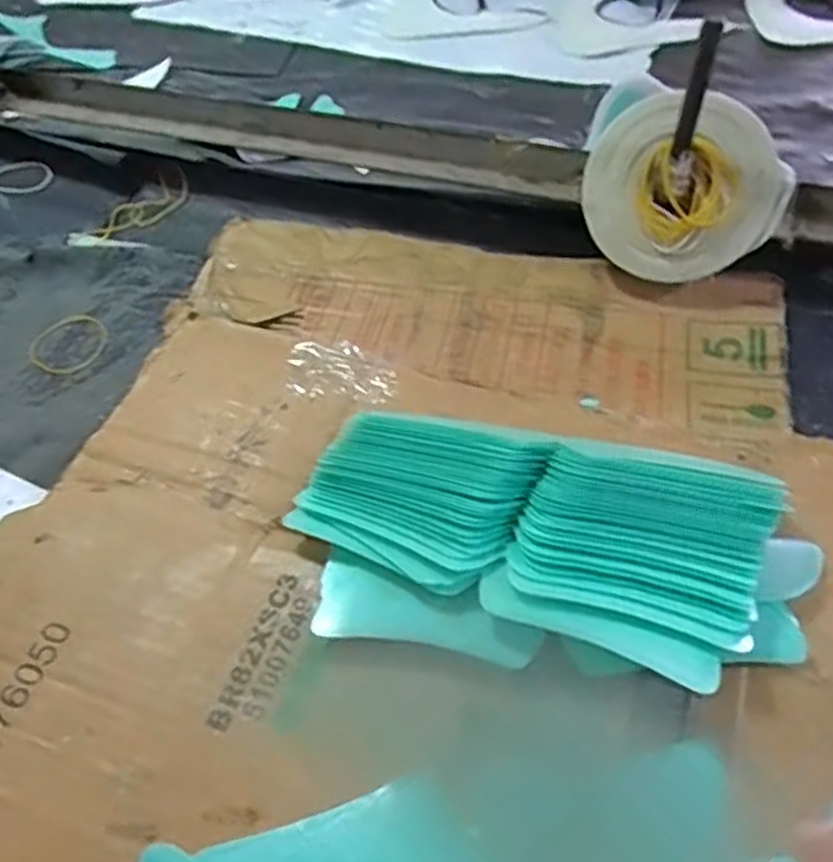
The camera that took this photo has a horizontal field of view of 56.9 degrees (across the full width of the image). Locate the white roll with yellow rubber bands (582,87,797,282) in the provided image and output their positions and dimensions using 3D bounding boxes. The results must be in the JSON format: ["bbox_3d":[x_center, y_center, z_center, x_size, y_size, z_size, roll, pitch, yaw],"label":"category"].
[{"bbox_3d":[0.176,-0.162,0.519,0.123,0.119,0.035,52,23,8],"label":"white roll with yellow rubber bands"}]

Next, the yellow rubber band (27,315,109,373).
[{"bbox_3d":[-0.244,-0.061,0.541,0.055,0.004,0.052,-3,57,5],"label":"yellow rubber band"}]

